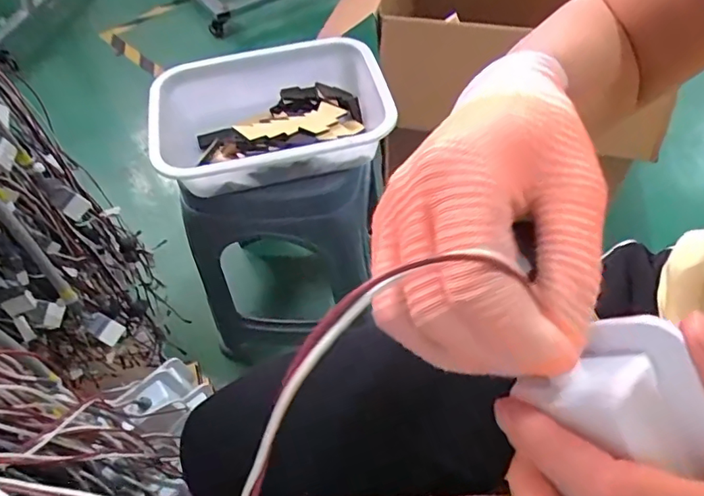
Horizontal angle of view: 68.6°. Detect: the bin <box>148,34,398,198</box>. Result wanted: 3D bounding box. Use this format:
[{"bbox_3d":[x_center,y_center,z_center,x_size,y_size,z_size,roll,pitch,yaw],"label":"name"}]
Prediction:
[{"bbox_3d":[-0.115,-0.175,0.752,0.332,0.112,0.225,-14,54,-7],"label":"bin"}]

